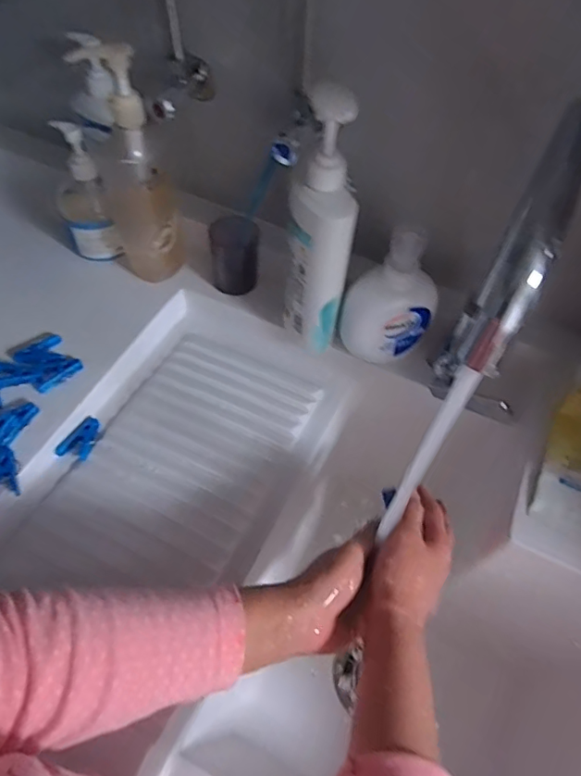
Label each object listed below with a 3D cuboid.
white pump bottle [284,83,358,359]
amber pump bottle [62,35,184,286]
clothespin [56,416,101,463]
[{"bbox_3d":[0.029,-0.148,0.526,0.065,0.258,0.074,5,57,-1],"label":"white pump bottle"},{"bbox_3d":[-0.182,-0.245,0.589,0.070,0.252,0.094,-26,63,-18],"label":"amber pump bottle"},{"bbox_3d":[-0.230,0.053,0.567,0.032,0.011,0.053,10,57,3],"label":"clothespin"}]

